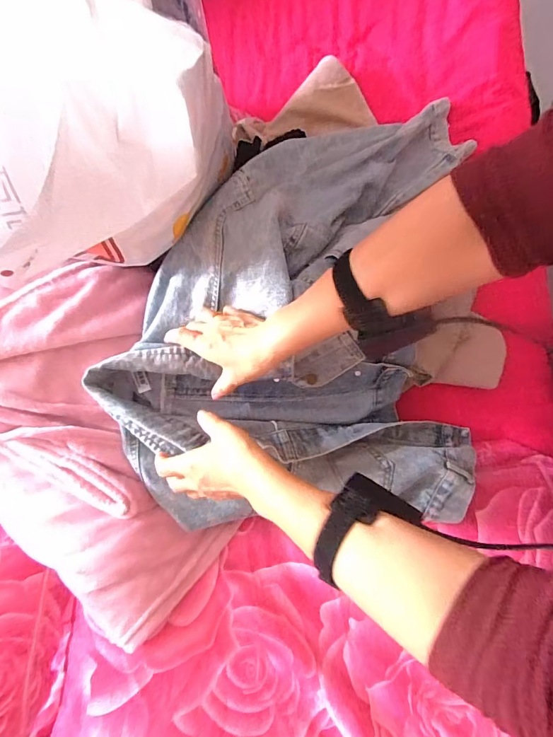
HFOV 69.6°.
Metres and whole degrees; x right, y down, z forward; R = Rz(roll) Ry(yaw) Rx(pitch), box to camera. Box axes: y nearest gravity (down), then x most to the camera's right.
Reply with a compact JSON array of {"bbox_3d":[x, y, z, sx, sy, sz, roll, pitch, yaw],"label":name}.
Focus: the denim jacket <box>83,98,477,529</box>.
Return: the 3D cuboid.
[{"bbox_3d":[0.039,-0.104,0.537,0.470,0.186,0.587,1,76,1],"label":"denim jacket"}]

